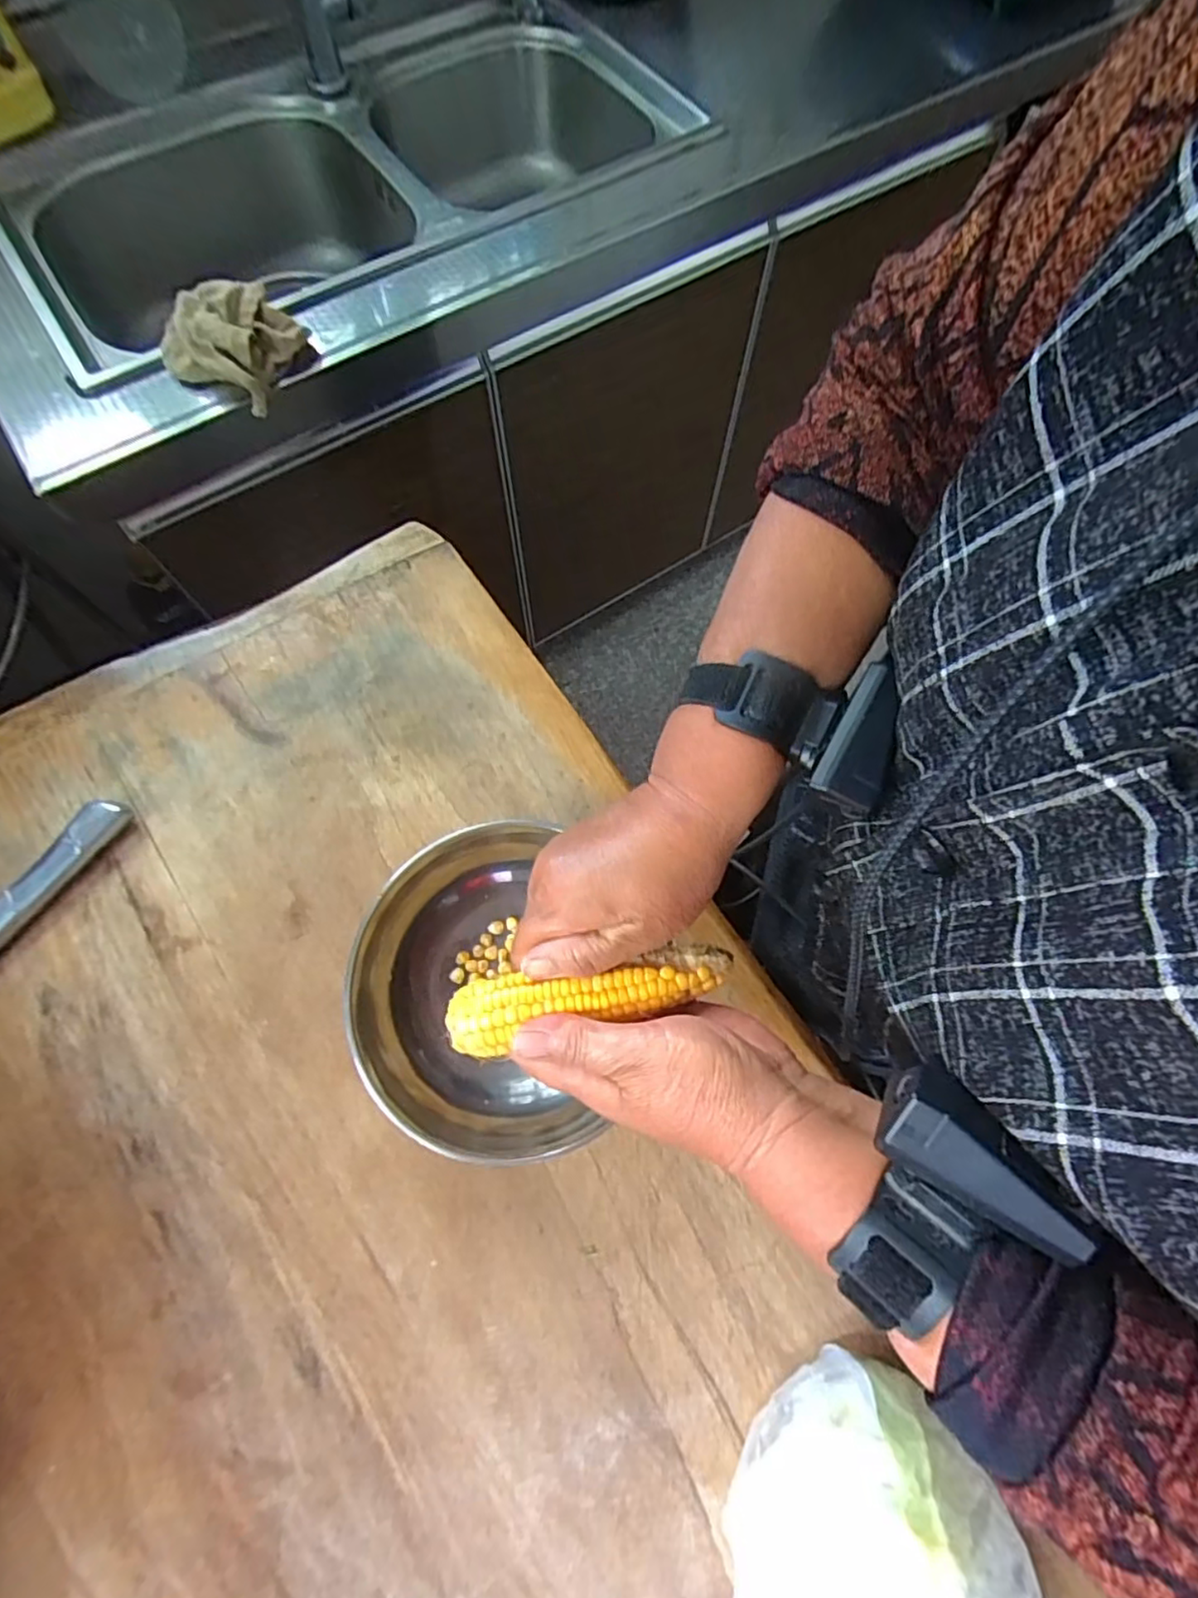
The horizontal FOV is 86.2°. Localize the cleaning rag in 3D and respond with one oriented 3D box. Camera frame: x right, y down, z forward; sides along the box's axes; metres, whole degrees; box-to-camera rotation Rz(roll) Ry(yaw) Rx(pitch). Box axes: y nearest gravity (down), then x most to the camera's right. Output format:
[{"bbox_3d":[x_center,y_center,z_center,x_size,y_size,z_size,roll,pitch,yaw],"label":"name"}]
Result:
[{"bbox_3d":[-0.333,-0.422,0.583,0.123,0.049,0.095,29,68,7],"label":"cleaning rag"}]

